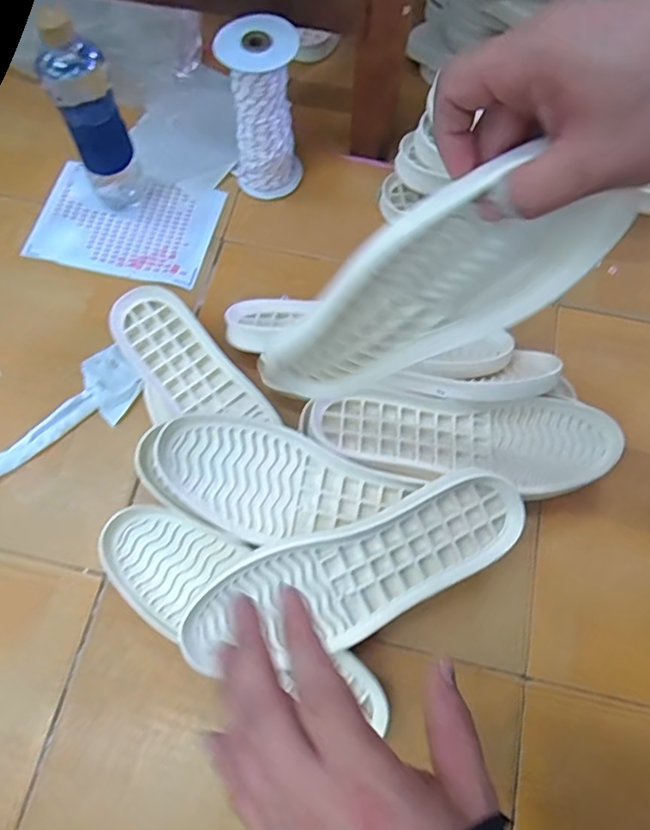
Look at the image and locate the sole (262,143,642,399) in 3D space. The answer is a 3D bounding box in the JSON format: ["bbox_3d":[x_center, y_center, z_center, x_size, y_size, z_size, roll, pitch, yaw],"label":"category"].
[{"bbox_3d":[0.045,-0.065,0.360,0.098,0.278,0.019,15,66,-32],"label":"sole"}]

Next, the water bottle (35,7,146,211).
[{"bbox_3d":[-0.243,-0.306,0.586,0.064,0.217,0.053,-24,72,-9],"label":"water bottle"}]

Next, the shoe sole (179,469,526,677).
[{"bbox_3d":[0.028,0.133,0.462,0.290,0.027,0.090,-20,94,-5],"label":"shoe sole"}]

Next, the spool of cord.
[{"bbox_3d":[-0.068,-0.329,0.614,0.076,0.170,0.067,4,70,1],"label":"spool of cord"}]

